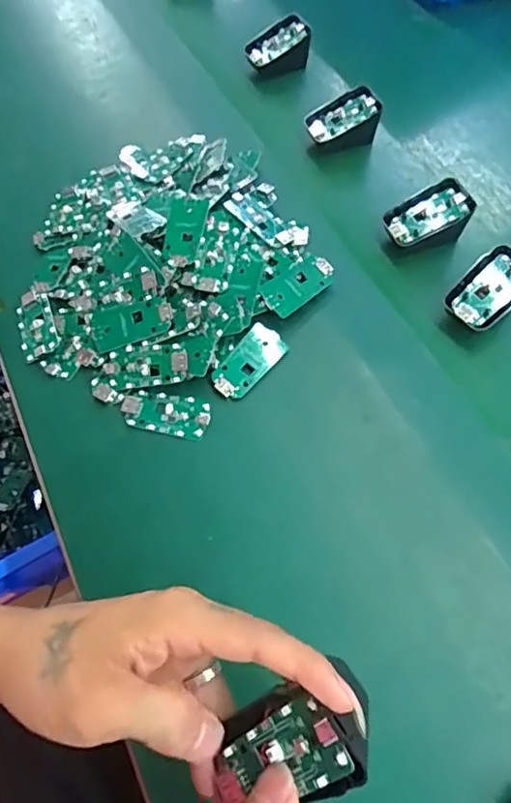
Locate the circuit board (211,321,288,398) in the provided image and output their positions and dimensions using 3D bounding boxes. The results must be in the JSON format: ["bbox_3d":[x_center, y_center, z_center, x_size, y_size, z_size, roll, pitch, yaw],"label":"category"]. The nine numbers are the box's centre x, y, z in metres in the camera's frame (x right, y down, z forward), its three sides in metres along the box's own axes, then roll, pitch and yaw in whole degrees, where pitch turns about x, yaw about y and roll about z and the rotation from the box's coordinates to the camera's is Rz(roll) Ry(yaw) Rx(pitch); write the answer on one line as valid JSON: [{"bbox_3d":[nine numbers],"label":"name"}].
[{"bbox_3d":[-0.004,-0.029,0.416,0.031,0.004,0.063,39,70,3],"label":"circuit board"}]

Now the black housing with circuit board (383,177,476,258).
[{"bbox_3d":[0.146,-0.155,0.475,0.067,0.042,0.041,-19,63,-10],"label":"black housing with circuit board"}]

